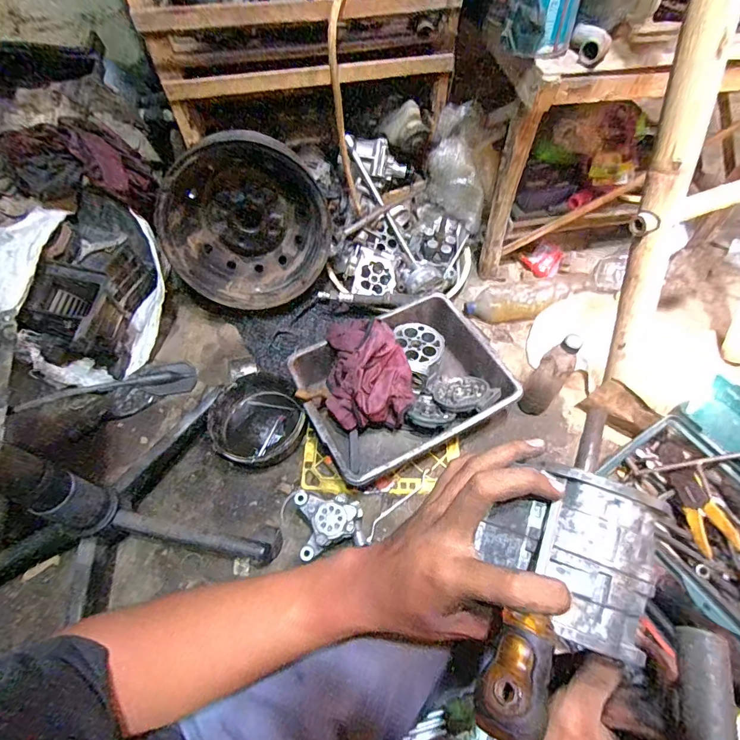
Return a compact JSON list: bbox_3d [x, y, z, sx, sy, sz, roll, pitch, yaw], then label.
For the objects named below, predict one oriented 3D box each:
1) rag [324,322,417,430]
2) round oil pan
[{"bbox_3d":[-0.001,0.003,0.838,0.173,0.153,0.184,-1,60,1],"label":"rag"},{"bbox_3d":[-0.240,0.116,0.896,0.188,0.096,0.192,-33,64,-16],"label":"round oil pan"}]

